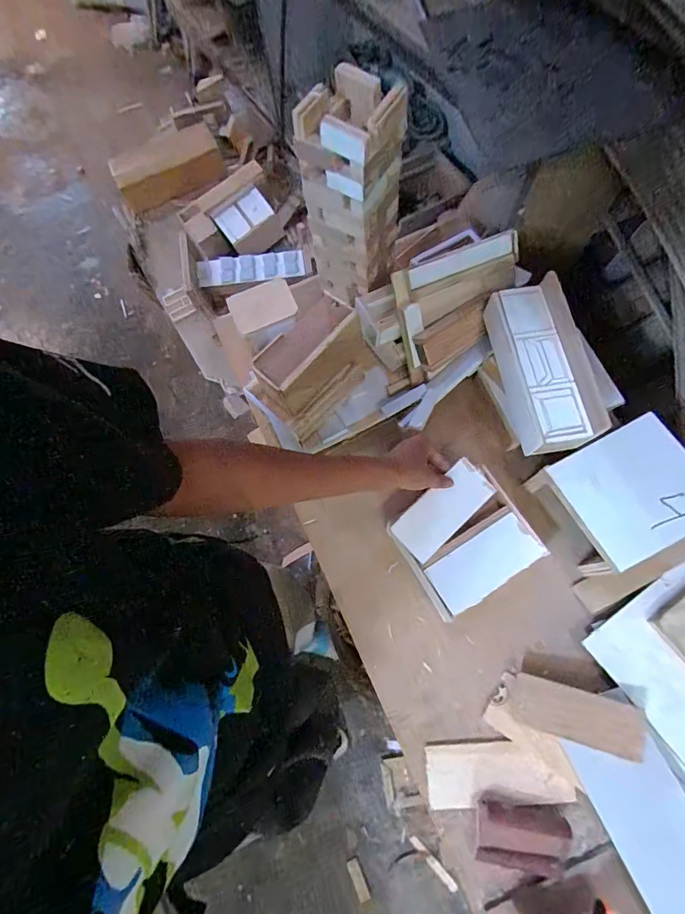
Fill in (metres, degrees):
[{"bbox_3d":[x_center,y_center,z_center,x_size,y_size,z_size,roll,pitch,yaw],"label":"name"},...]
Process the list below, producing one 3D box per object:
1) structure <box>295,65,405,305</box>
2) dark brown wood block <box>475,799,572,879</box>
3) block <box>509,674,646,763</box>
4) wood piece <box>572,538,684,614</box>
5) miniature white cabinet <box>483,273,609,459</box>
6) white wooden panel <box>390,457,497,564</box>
[{"bbox_3d":[0.015,-0.353,0.591,0.105,0.248,0.102,31,79,12],"label":"structure"},{"bbox_3d":[0.221,0.471,0.526,0.110,0.024,0.064,4,75,6],"label":"dark brown wood block"},{"bbox_3d":[0.296,0.330,0.547,0.149,0.013,0.061,7,60,23],"label":"block"},{"bbox_3d":[0.416,0.163,0.603,0.174,0.005,0.041,-28,56,4],"label":"wood piece"},{"bbox_3d":[0.265,-0.117,0.586,0.095,0.079,0.233,-11,74,2],"label":"miniature white cabinet"},{"bbox_3d":[0.148,0.078,0.624,0.153,0.007,0.074,-40,89,-5],"label":"white wooden panel"}]

